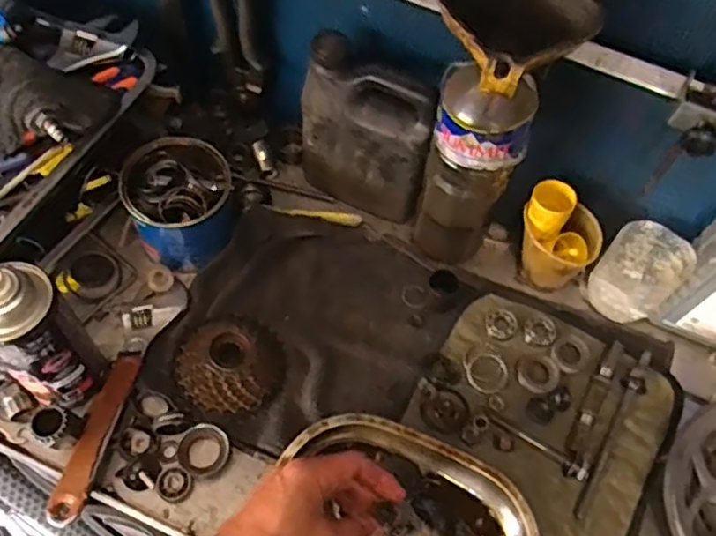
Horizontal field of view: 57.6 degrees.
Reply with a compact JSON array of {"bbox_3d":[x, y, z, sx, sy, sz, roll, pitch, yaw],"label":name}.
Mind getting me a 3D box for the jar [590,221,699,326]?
[{"bbox_3d":[0.271,0.007,0.637,0.066,0.085,0.072,-36,68,-22],"label":"jar"}]

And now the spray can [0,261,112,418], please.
[{"bbox_3d":[-0.252,0.058,0.516,0.056,0.182,0.063,36,63,16],"label":"spray can"}]

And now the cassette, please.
[{"bbox_3d":[-0.116,0.084,0.603,0.094,0.031,0.100,30,62,13],"label":"cassette"}]

